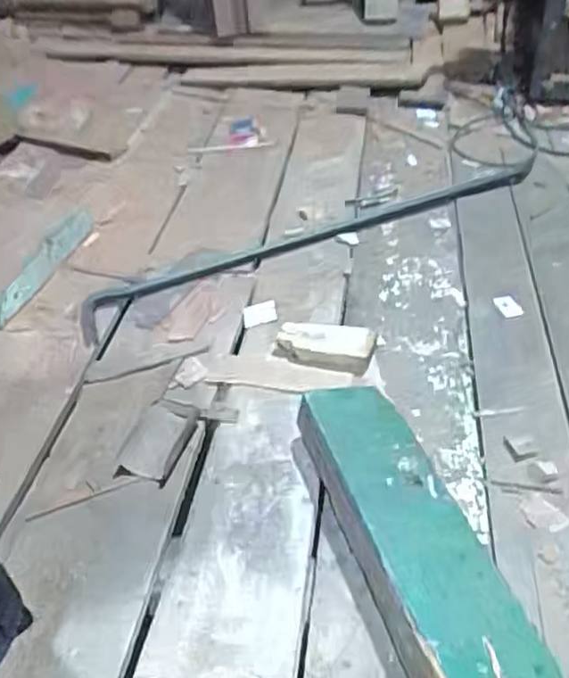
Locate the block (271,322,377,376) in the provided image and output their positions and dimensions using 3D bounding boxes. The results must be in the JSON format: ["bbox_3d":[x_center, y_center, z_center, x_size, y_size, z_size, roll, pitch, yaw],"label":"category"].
[{"bbox_3d":[0.052,0.012,0.915,0.138,0.039,0.066,6,40,15],"label":"block"}]

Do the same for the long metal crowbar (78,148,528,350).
[{"bbox_3d":[0.066,-0.178,1.147,0.848,0.033,0.101,-20,41,-17],"label":"long metal crowbar"}]

